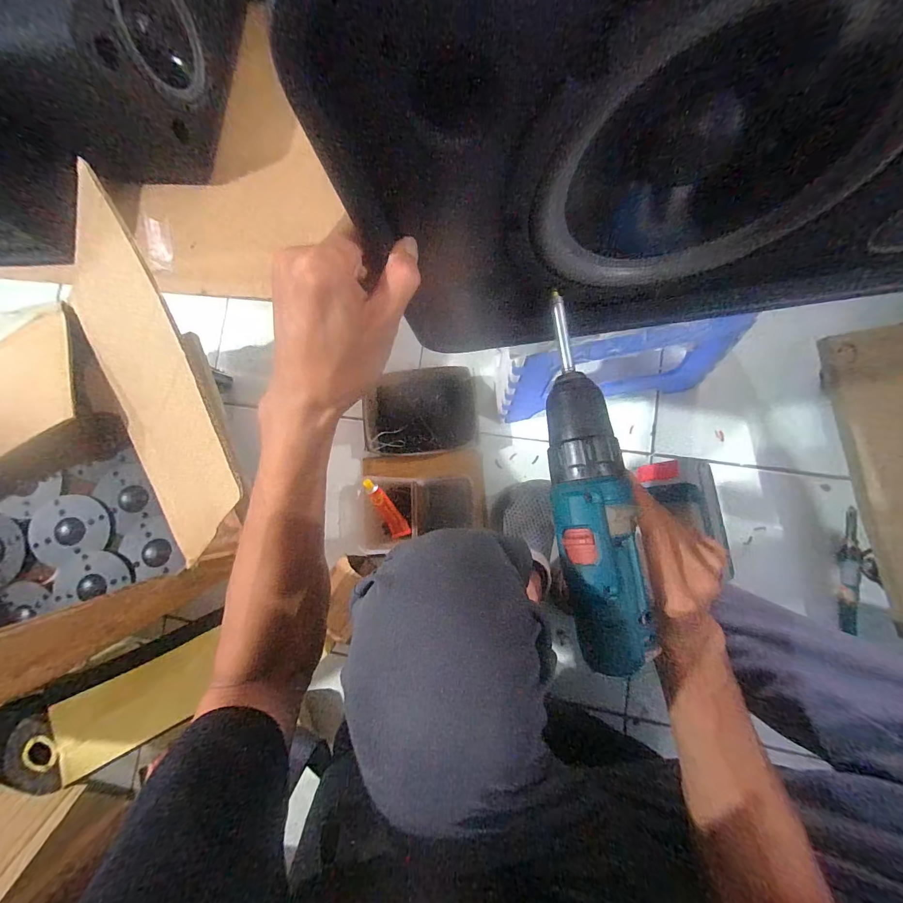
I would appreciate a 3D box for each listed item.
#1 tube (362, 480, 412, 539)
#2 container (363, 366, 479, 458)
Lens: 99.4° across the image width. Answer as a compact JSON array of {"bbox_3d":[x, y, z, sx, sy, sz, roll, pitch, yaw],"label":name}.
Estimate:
[{"bbox_3d":[-0.103,0.093,0.609,0.027,0.013,0.118,-26,117,4],"label":"tube"},{"bbox_3d":[-0.054,-0.068,0.647,0.185,0.055,0.143,-7,83,7],"label":"container"}]

